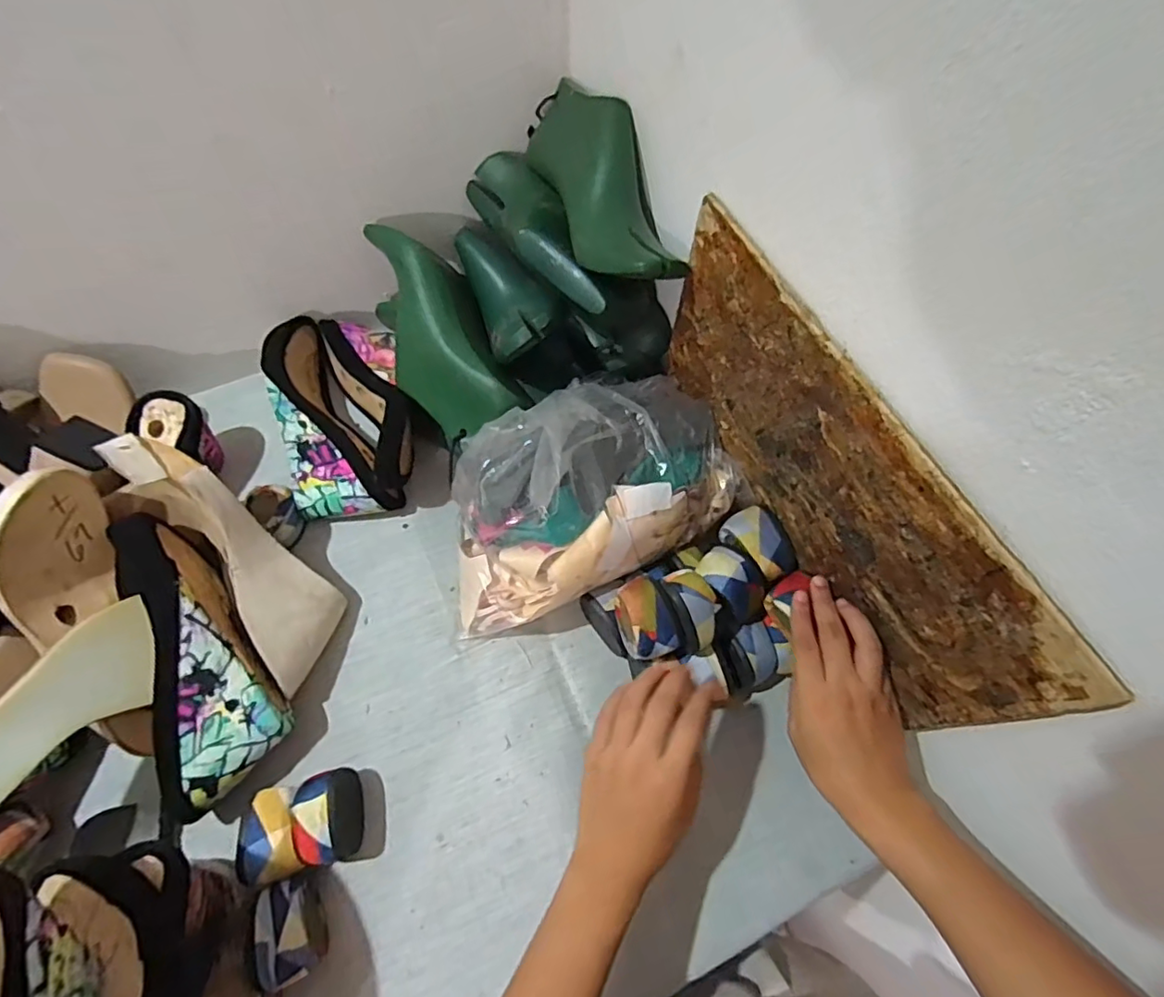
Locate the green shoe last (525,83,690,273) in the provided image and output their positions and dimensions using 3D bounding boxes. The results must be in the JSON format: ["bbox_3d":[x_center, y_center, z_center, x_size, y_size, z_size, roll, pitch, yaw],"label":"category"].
[{"bbox_3d":[0.018,-0.267,0.483,0.081,0.065,0.233,-16,65,-8],"label":"green shoe last"}]

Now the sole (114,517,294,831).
[{"bbox_3d":[-0.307,0.120,0.460,0.087,0.076,0.235,-21,79,-10],"label":"sole"}]

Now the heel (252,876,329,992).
[{"bbox_3d":[-0.209,0.310,0.417,0.032,0.054,0.060,-23,67,-11],"label":"heel"}]

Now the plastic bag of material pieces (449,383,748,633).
[{"bbox_3d":[-0.003,-0.006,0.514,0.263,0.146,0.162,-29,68,-13],"label":"plastic bag of material pieces"}]

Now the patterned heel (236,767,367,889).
[{"bbox_3d":[-0.212,0.249,0.444,0.079,0.052,0.065,-15,65,-7],"label":"patterned heel"}]

